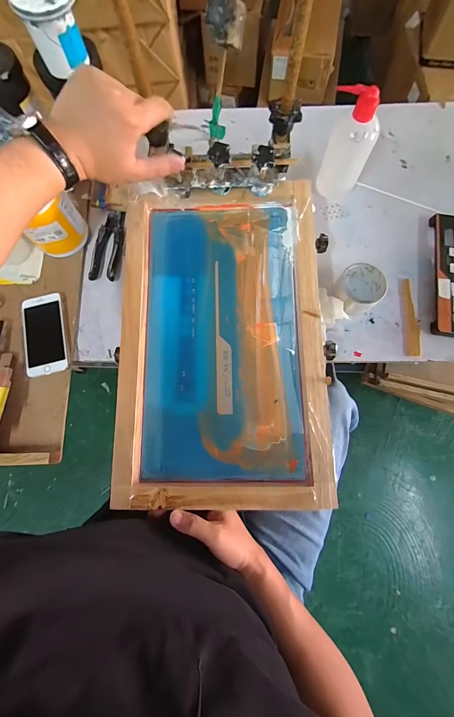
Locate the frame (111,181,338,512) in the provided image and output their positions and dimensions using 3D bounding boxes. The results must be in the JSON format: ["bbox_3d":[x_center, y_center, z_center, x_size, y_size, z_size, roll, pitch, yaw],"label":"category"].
[{"bbox_3d":[-0.006,-0.033,0.445,0.299,0.050,0.474,-1,76,2],"label":"frame"}]

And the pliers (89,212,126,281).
[{"bbox_3d":[-0.240,-0.230,0.594,0.054,0.022,0.156,5,77,3],"label":"pliers"}]

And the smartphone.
[{"bbox_3d":[-0.343,-0.046,0.546,0.079,0.006,0.156,-12,76,-1],"label":"smartphone"}]

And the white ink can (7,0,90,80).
[{"bbox_3d":[-0.278,-0.540,0.476,0.097,0.097,0.082,-25,77,-4],"label":"white ink can"}]

